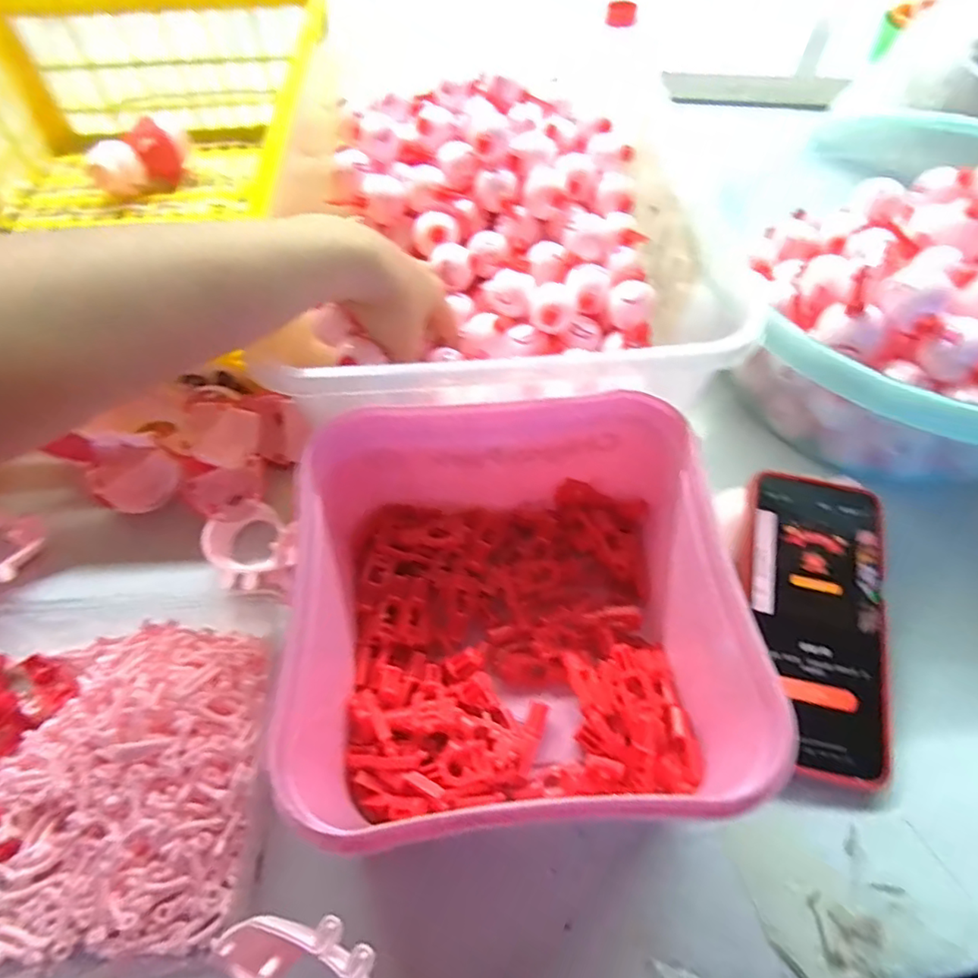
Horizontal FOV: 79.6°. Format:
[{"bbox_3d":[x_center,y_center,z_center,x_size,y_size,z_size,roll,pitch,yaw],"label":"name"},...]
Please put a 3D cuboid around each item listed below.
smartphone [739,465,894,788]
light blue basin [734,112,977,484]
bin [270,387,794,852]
[{"bbox_3d":[0.179,0.070,0.324,0.076,0.006,0.161,12,69,5],"label":"smartphone"},{"bbox_3d":[0.311,-0.124,0.393,0.217,0.145,0.260,23,60,15],"label":"light blue basin"},{"bbox_3d":[0.010,0.064,0.297,0.191,0.106,0.191,-4,57,-2],"label":"bin"}]

